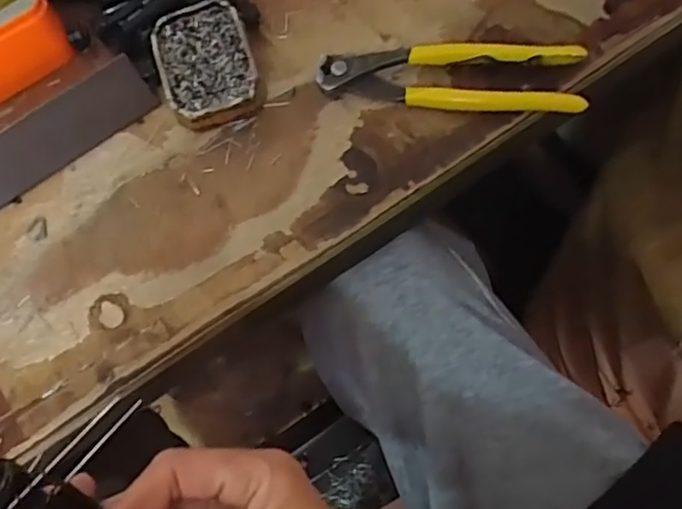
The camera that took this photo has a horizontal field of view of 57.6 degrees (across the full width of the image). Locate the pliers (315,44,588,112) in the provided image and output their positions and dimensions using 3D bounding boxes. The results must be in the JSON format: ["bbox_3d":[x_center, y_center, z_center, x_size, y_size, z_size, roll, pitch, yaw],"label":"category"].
[{"bbox_3d":[0.068,-0.114,0.401,0.165,0.013,0.044,3,81,9],"label":"pliers"}]

